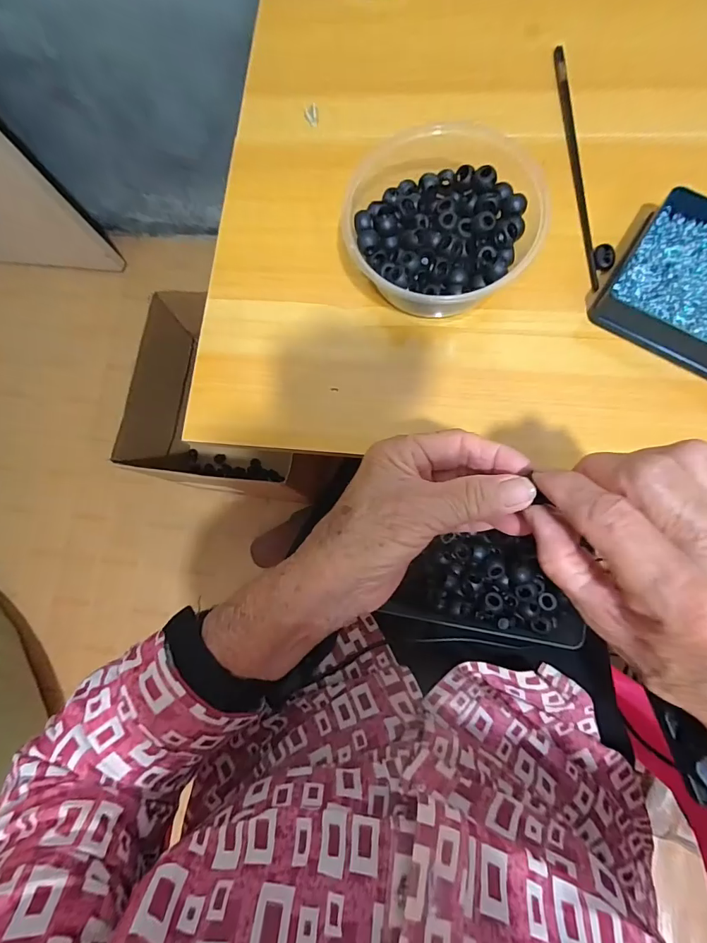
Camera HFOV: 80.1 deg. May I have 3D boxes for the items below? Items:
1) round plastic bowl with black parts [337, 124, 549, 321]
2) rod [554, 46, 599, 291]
[{"bbox_3d":[0.065,-0.198,0.330,0.151,0.057,0.163,-27,80,-2],"label":"round plastic bowl with black parts"},{"bbox_3d":[0.189,-0.262,0.357,0.009,0.007,0.235,-3,80,2],"label":"rod"}]

